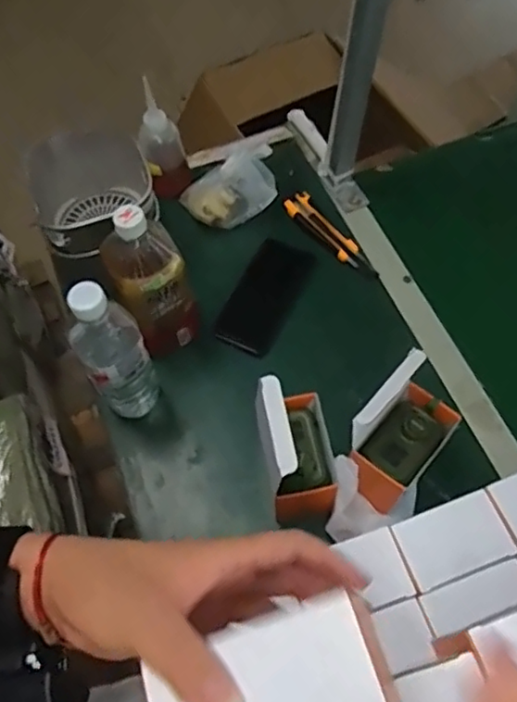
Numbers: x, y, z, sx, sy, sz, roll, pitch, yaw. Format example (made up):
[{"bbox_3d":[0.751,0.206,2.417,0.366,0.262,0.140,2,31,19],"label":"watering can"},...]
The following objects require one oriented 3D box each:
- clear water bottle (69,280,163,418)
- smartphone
[{"bbox_3d":[-0.151,0.007,0.650,0.066,0.245,0.061,-32,66,-14],"label":"clear water bottle"},{"bbox_3d":[0.012,-0.075,0.802,0.076,0.009,0.165,22,66,13],"label":"smartphone"}]

